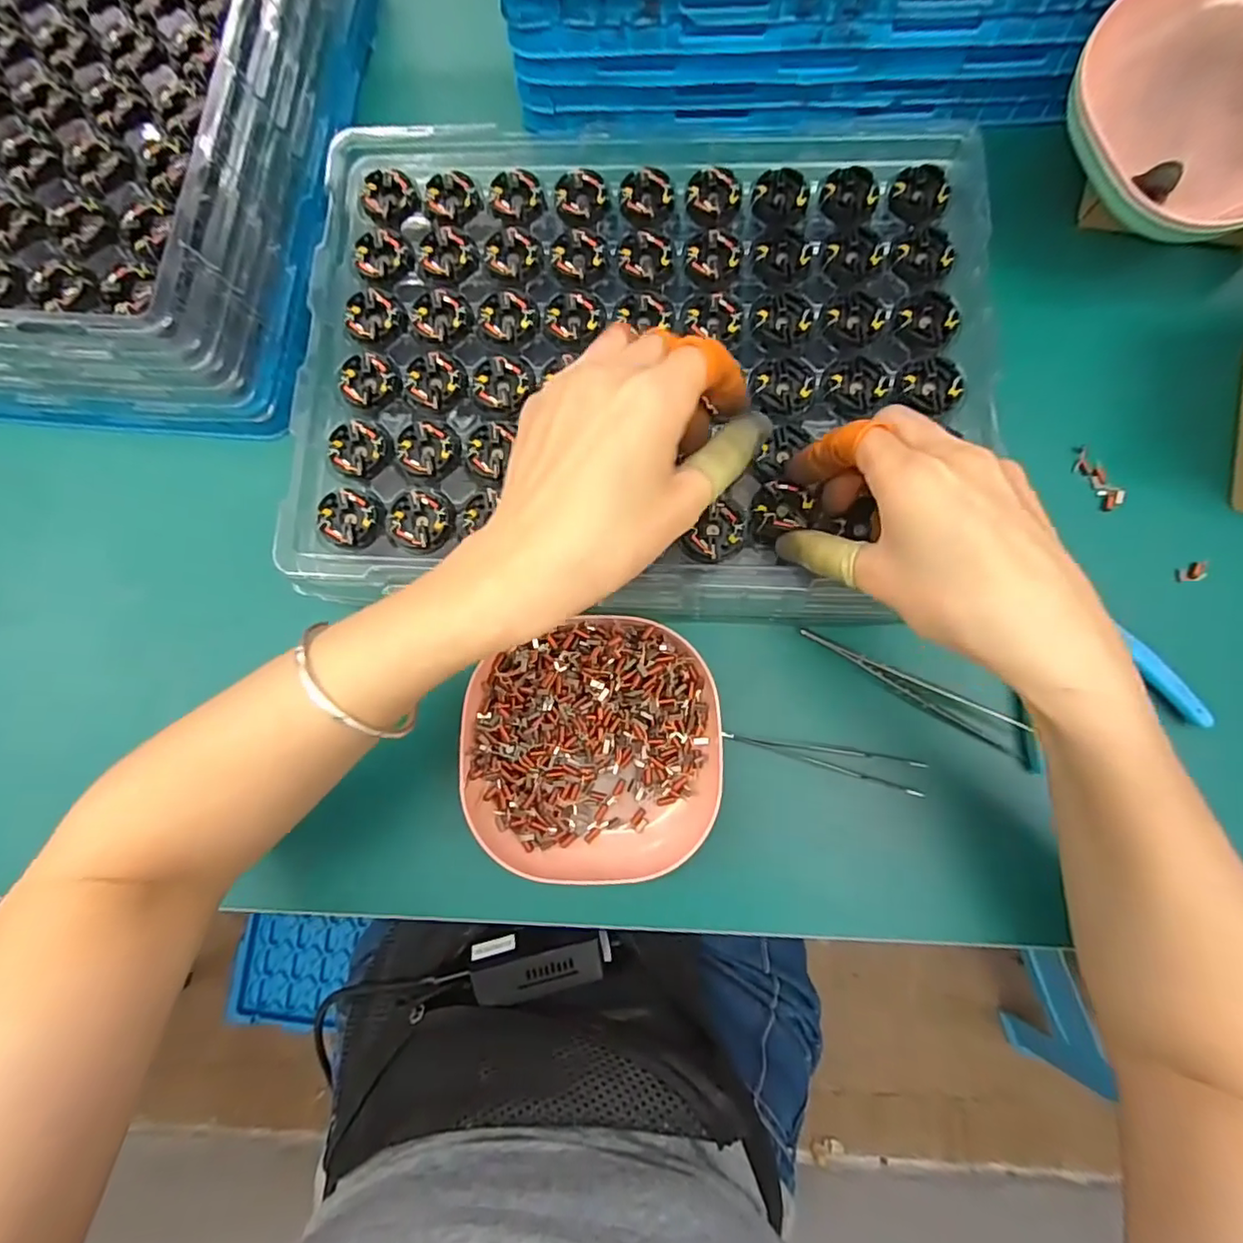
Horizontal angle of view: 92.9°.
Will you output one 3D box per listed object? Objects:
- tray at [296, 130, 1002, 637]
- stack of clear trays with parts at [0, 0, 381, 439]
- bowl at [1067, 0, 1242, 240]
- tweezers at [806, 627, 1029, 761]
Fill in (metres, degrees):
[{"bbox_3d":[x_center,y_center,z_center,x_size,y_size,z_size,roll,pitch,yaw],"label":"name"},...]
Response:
[{"bbox_3d":[0.010,-0.148,0.328,0.368,0.032,0.294,1,81,3],"label":"tray"},{"bbox_3d":[-0.340,-0.320,0.380,0.287,0.104,0.379,5,81,3],"label":"stack of clear trays with parts"},{"bbox_3d":[0.312,-0.269,0.306,0.132,0.045,0.132,1,92,16],"label":"bowl"},{"bbox_3d":[0.157,0.038,0.322,0.126,0.013,0.017,26,83,6],"label":"tweezers"}]

